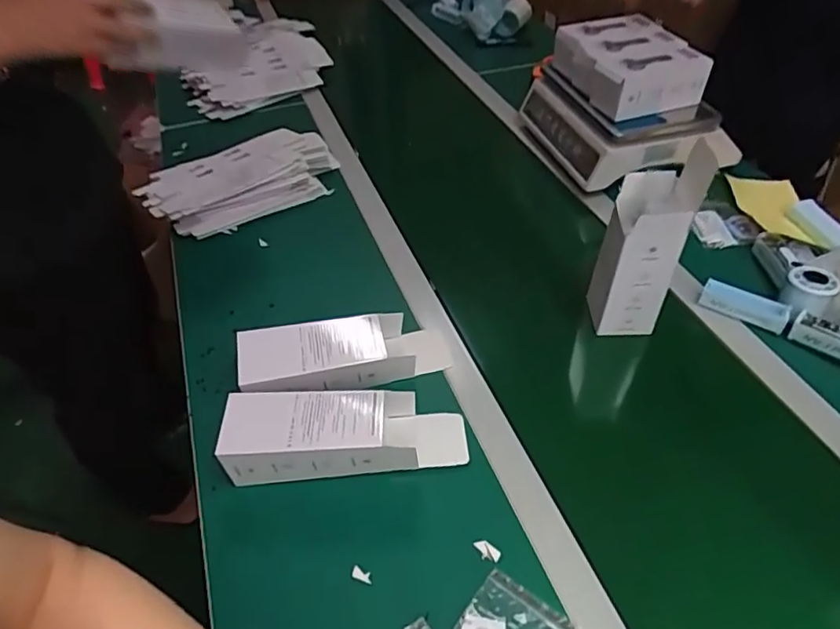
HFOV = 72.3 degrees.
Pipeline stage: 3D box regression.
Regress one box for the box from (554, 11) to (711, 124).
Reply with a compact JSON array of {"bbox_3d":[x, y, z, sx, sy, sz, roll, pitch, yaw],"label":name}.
[{"bbox_3d":[0.336,-0.410,0.937,0.178,0.076,0.221,-12,46,-8],"label":"box"}]

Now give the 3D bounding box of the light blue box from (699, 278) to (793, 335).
[{"bbox_3d":[0.417,-0.010,0.741,0.101,0.035,0.028,24,52,25],"label":"light blue box"}]

